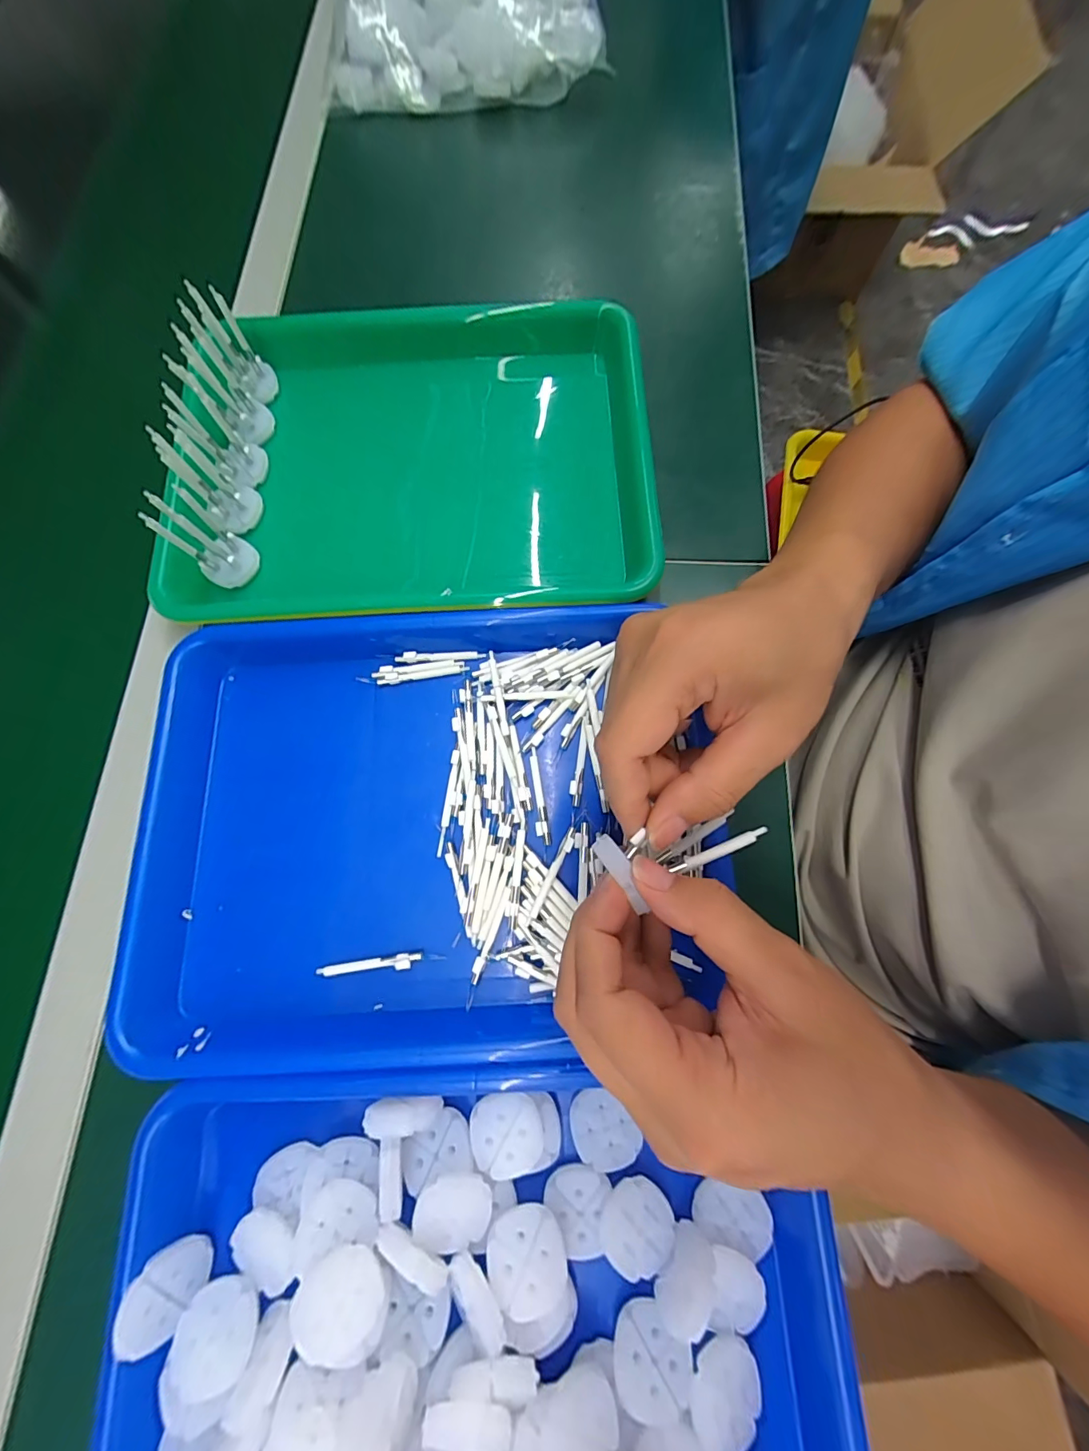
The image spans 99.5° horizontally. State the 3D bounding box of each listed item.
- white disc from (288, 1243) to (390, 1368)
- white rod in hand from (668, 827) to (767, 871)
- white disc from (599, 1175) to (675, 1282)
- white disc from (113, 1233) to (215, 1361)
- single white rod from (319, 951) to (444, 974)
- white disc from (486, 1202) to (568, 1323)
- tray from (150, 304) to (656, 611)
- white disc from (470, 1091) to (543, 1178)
[{"bbox_3d":[-0.088,0.257,0.204,0.043,0.009,0.036,41,62,-6],"label":"white disc"},{"bbox_3d":[0.077,0.053,0.201,0.041,0.004,0.005,-23,76,3],"label":"white rod in hand"},{"bbox_3d":[0.046,0.246,0.225,0.035,0.011,0.033,0,75,1],"label":"white disc"},{"bbox_3d":[-0.179,0.268,0.217,0.008,0.032,0.036,-13,53,39],"label":"white disc"},{"bbox_3d":[-0.093,0.136,0.263,0.071,0.005,0.008,-7,75,-1],"label":"single white rod"},{"bbox_3d":[-0.008,0.249,0.214,0.036,0.007,0.036,1,52,-1],"label":"white disc"},{"bbox_3d":[-0.087,-0.189,0.324,0.328,0.040,0.244,-3,75,0],"label":"tray"},{"bbox_3d":[-0.019,0.205,0.232,0.035,0.007,0.037,0,75,1],"label":"white disc"}]

